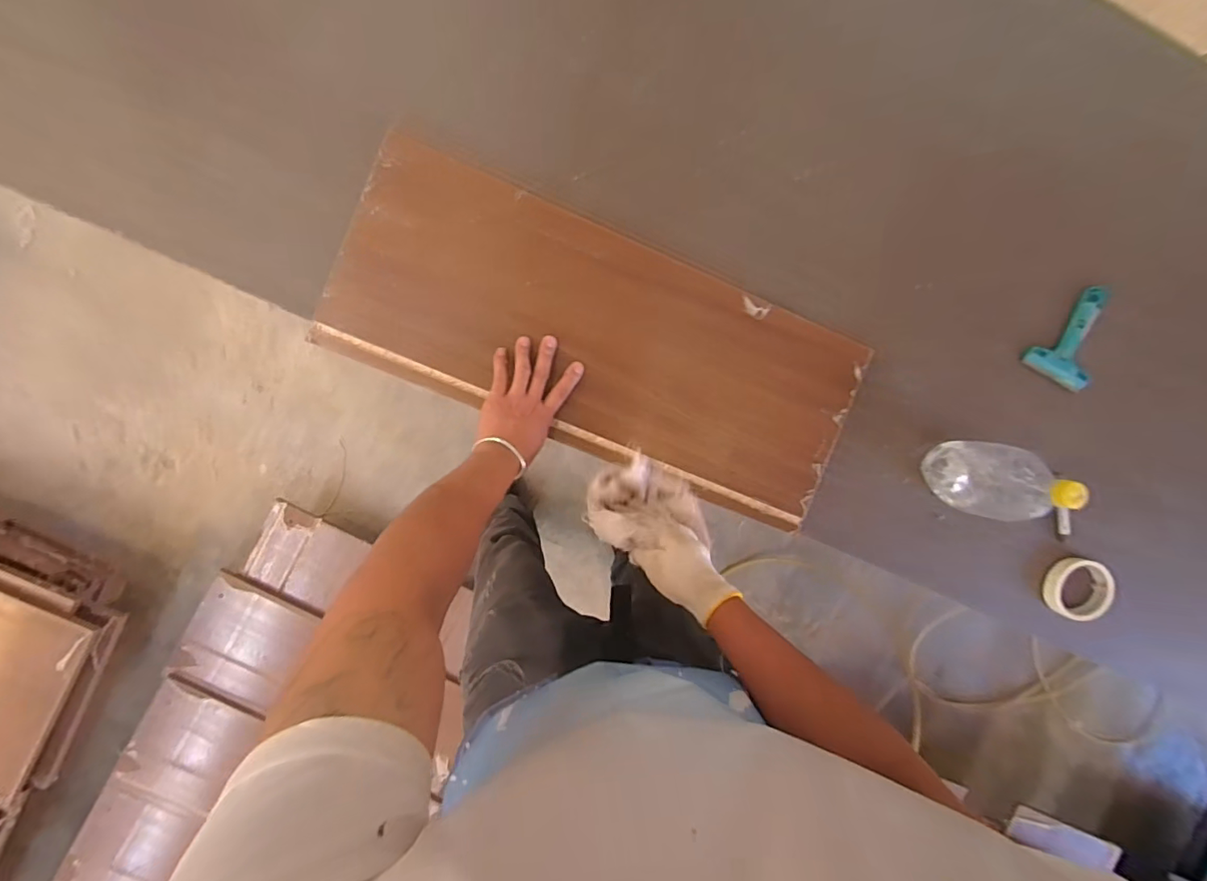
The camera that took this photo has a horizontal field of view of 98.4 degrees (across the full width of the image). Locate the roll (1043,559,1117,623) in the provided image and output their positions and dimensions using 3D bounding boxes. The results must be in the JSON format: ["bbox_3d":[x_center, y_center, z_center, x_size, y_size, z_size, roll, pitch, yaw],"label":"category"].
[{"bbox_3d":[0.715,0.224,0.781,0.095,0.025,0.089,0,96,-4],"label":"roll"}]

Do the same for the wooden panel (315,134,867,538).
[{"bbox_3d":[0.001,-0.124,0.678,0.673,0.024,0.269,23,94,-5],"label":"wooden panel"}]

